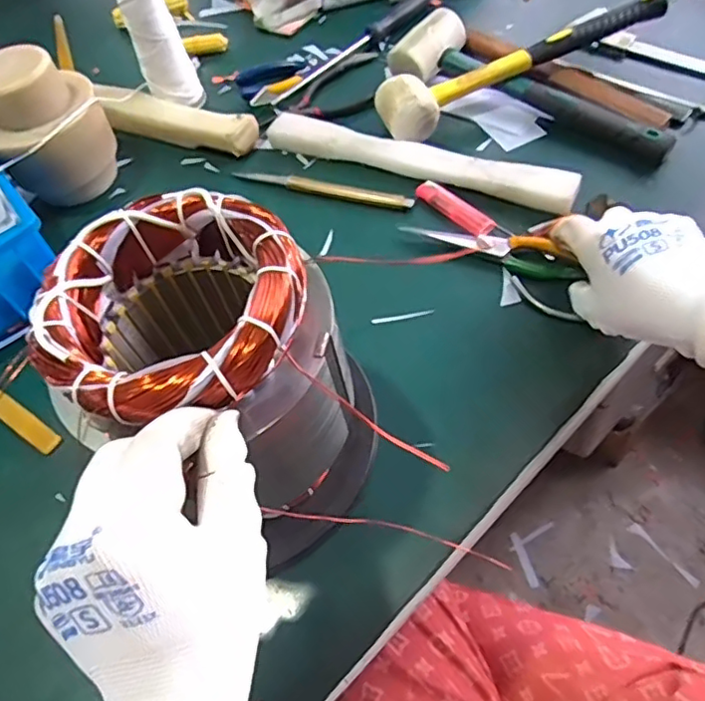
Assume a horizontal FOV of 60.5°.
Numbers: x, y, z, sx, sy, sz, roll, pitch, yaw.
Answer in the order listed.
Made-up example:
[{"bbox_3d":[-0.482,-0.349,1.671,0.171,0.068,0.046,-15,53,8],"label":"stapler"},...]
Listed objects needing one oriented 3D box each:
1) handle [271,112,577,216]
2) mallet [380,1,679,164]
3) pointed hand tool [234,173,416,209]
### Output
[{"bbox_3d":[0.054,-0.177,0.555,0.294,0.031,0.030,20,62,21],"label":"handle"},{"bbox_3d":[0.159,-0.240,0.570,0.078,0.057,0.278,-42,60,-18],"label":"mallet"},{"bbox_3d":[-0.032,-0.152,0.559,0.180,0.011,0.013,16,61,19],"label":"pointed hand tool"}]

